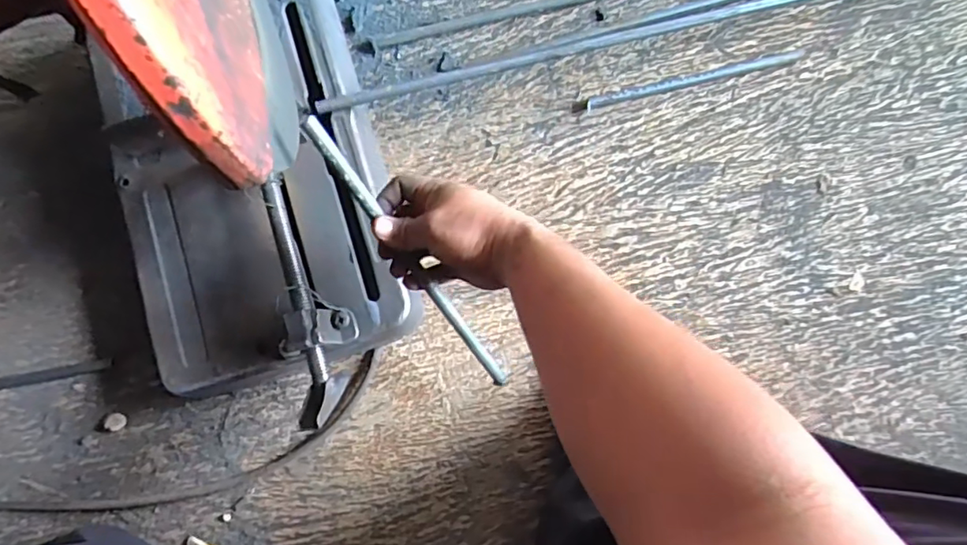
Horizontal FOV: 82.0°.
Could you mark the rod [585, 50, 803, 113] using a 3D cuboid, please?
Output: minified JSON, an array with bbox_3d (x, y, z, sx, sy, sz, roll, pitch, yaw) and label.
[{"bbox_3d":[0.242,-0.222,0.634,0.249,0.012,0.012,-13,83,-1],"label":"rod"}]

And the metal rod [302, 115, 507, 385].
[{"bbox_3d":[-0.052,0.000,0.462,0.012,0.009,0.295,-36,123,-4],"label":"metal rod"}]

